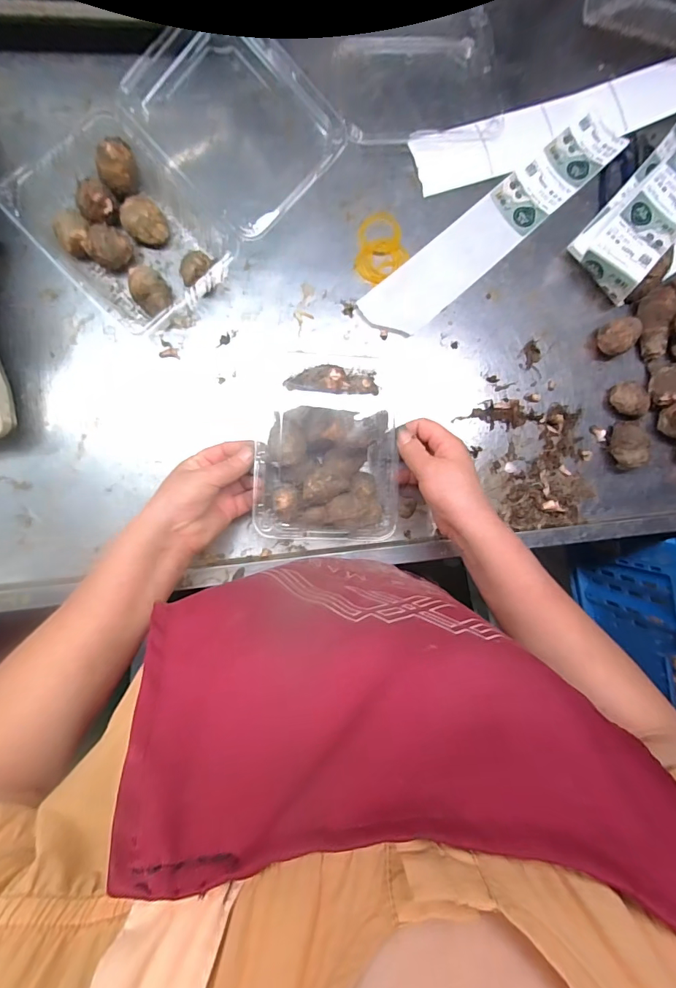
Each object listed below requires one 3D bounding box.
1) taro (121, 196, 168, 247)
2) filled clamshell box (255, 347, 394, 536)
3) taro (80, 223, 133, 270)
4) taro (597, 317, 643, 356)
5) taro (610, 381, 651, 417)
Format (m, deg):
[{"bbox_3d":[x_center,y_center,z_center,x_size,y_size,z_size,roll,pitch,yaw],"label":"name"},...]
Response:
[{"bbox_3d":[-0.187,-0.263,0.423,0.038,0.029,0.042,-7,92,-6],"label":"taro"},{"bbox_3d":[-0.009,-0.047,0.415,0.128,0.069,0.173,2,91,-7],"label":"filled clamshell box"},{"bbox_3d":[-0.216,-0.234,0.413,0.038,0.034,0.038,0,92,-7],"label":"taro"},{"bbox_3d":[0.302,-0.170,0.474,0.035,0.035,0.034,0,92,-7],"label":"taro"},{"bbox_3d":[0.322,-0.103,0.479,0.040,0.027,0.036,-4,92,-7],"label":"taro"}]

